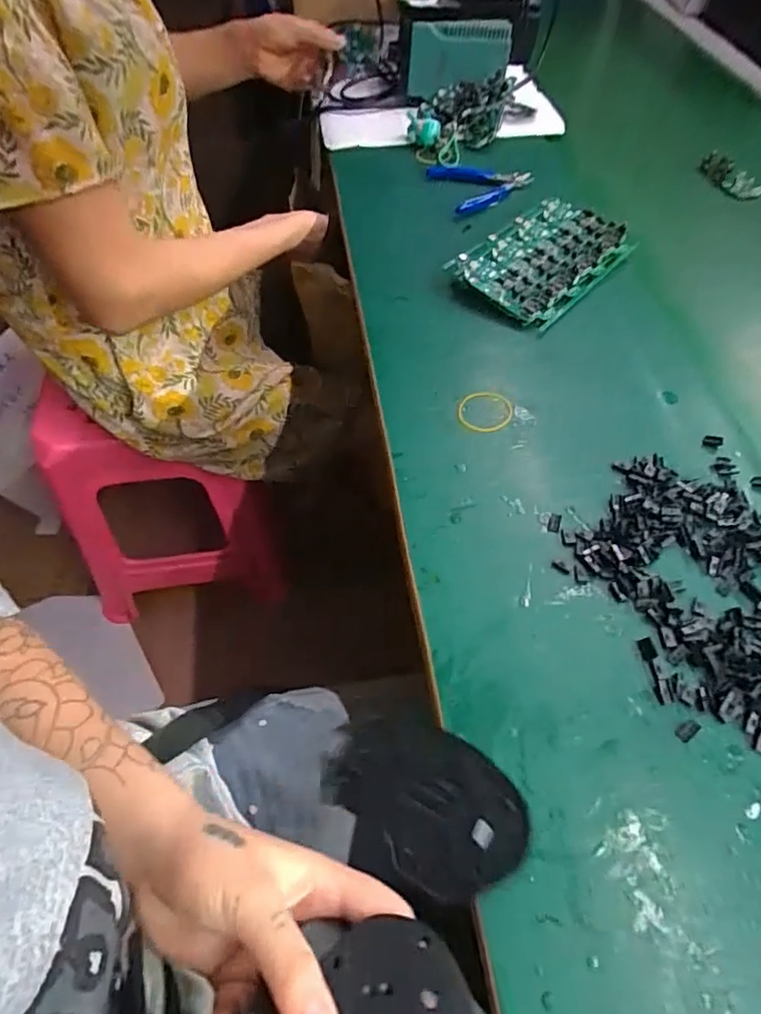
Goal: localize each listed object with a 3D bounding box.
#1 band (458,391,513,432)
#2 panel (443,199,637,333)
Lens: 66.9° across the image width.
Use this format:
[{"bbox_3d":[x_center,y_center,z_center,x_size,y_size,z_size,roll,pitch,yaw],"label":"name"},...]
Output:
[{"bbox_3d":[0.090,-0.083,0.497,0.045,0.006,0.040,15,56,10],"label":"band"},{"bbox_3d":[0.171,-0.259,0.602,0.114,0.031,0.177,38,63,23],"label":"panel"}]

